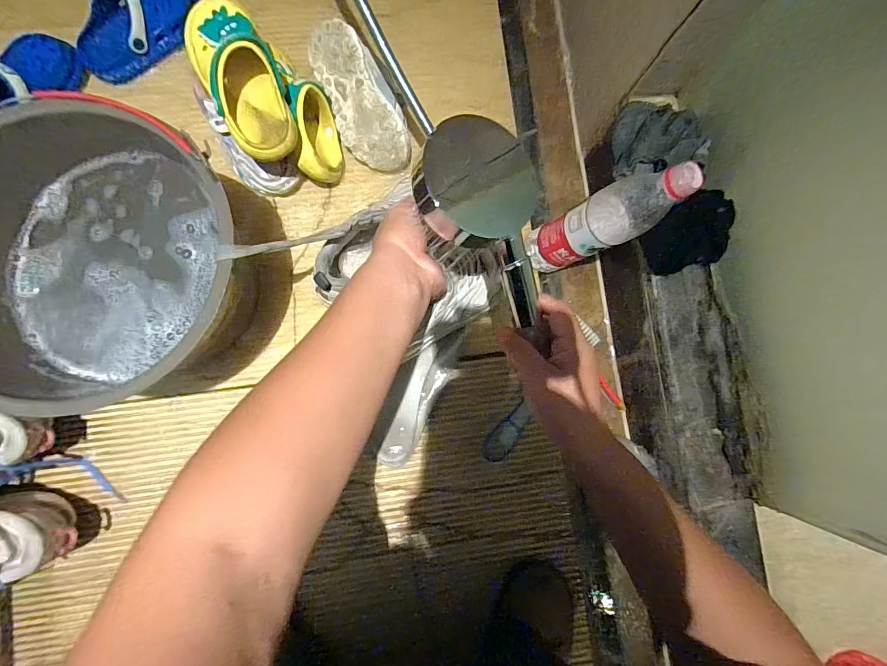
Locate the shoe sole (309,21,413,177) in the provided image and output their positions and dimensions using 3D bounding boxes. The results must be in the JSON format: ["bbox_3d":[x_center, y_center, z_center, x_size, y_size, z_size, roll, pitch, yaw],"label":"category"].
[{"bbox_3d":[-0.104,-0.294,0.497,0.077,0.041,0.170,-20,112,25],"label":"shoe sole"}]

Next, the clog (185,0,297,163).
[{"bbox_3d":[-0.219,-0.273,0.419,0.083,0.055,0.169,-24,103,-6],"label":"clog"}]

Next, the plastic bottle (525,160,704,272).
[{"bbox_3d":[0.179,-0.126,0.444,0.066,0.217,0.062,-17,87,-37],"label":"plastic bottle"}]

